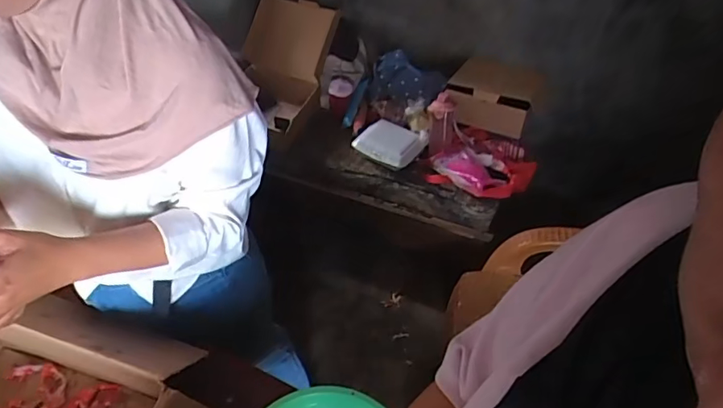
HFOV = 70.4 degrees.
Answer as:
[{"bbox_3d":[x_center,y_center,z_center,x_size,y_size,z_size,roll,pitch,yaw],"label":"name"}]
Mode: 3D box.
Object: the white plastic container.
[{"bbox_3d":[0.096,-0.200,1.647,0.197,0.053,0.174,25,52,21],"label":"white plastic container"}]

